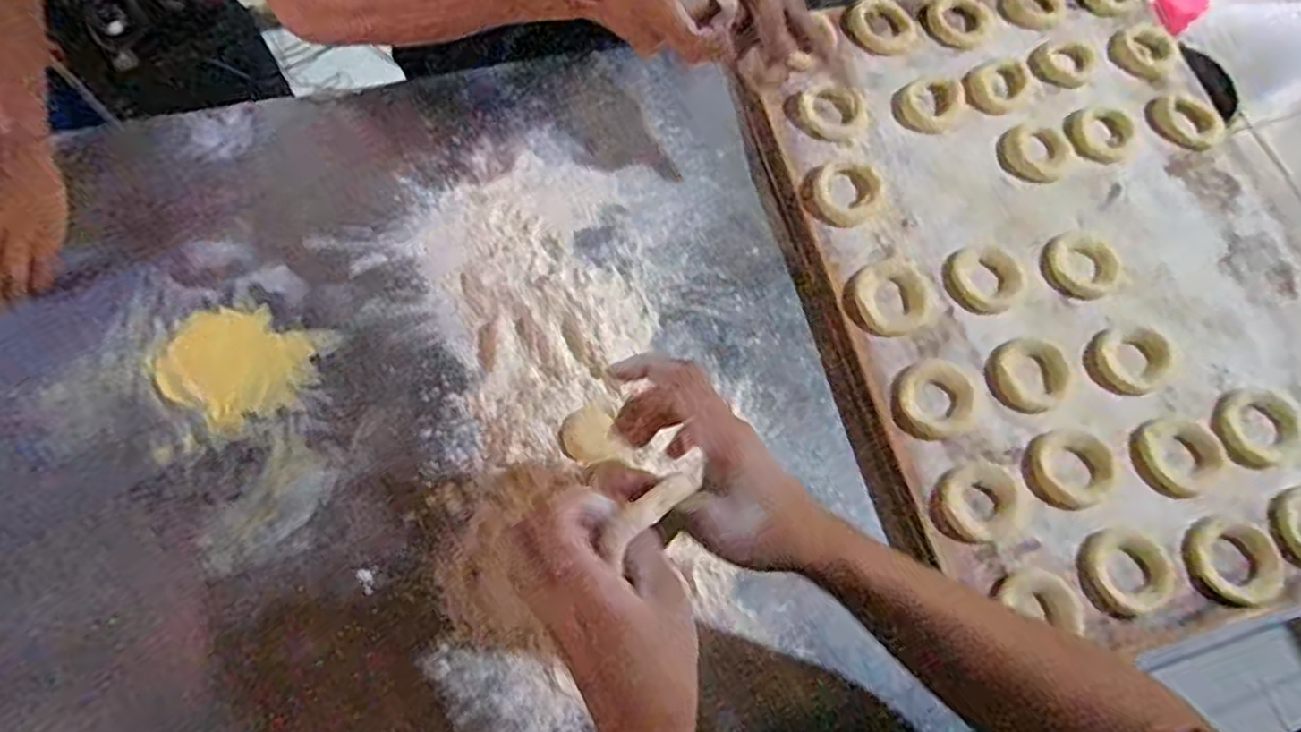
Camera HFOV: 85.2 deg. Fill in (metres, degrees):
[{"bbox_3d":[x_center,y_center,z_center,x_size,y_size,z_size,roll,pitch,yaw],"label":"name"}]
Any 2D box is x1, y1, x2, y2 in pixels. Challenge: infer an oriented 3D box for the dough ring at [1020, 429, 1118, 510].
[{"bbox_3d":[0.318,0.075,0.532,0.071,0.013,0.059,-22,71,-10],"label":"dough ring"}]

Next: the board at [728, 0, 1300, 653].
[{"bbox_3d":[0.353,-0.094,0.611,0.438,0.035,0.592,-13,70,-7],"label":"board"}]

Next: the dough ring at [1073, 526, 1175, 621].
[{"bbox_3d":[0.342,0.148,0.512,0.067,0.011,0.058,-21,71,-10],"label":"dough ring"}]

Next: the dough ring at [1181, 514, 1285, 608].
[{"bbox_3d":[0.424,0.142,0.516,0.068,0.010,0.062,1,69,-2],"label":"dough ring"}]

